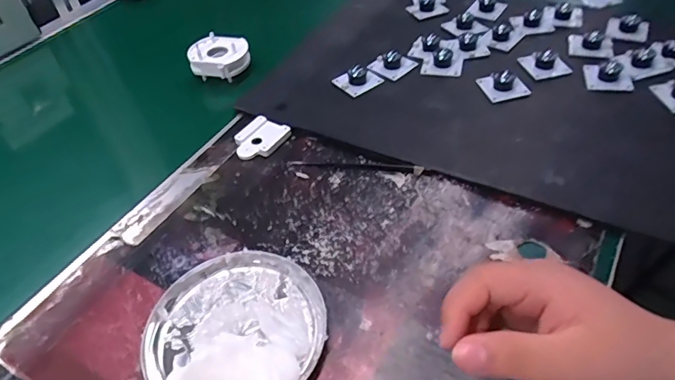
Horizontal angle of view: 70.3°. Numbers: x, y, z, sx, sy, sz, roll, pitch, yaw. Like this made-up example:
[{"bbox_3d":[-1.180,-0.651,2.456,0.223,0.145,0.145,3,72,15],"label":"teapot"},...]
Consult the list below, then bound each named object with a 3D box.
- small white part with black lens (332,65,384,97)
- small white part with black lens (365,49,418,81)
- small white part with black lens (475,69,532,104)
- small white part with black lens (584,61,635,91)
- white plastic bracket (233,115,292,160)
[{"bbox_3d":[0.022,-0.127,0.538,0.044,0.025,0.039,-32,51,-23],"label":"small white part with black lens"},{"bbox_3d":[0.063,-0.151,0.552,0.047,0.020,0.041,-36,53,-26],"label":"small white part with black lens"},{"bbox_3d":[0.175,-0.113,0.505,0.041,0.018,0.043,-11,46,-5],"label":"small white part with black lens"},{"bbox_3d":[0.281,-0.119,0.497,0.041,0.018,0.041,4,47,10],"label":"small white part with black lens"},{"bbox_3d":[-0.080,-0.053,0.493,0.048,0.010,0.055,23,53,25],"label":"white plastic bracket"}]

